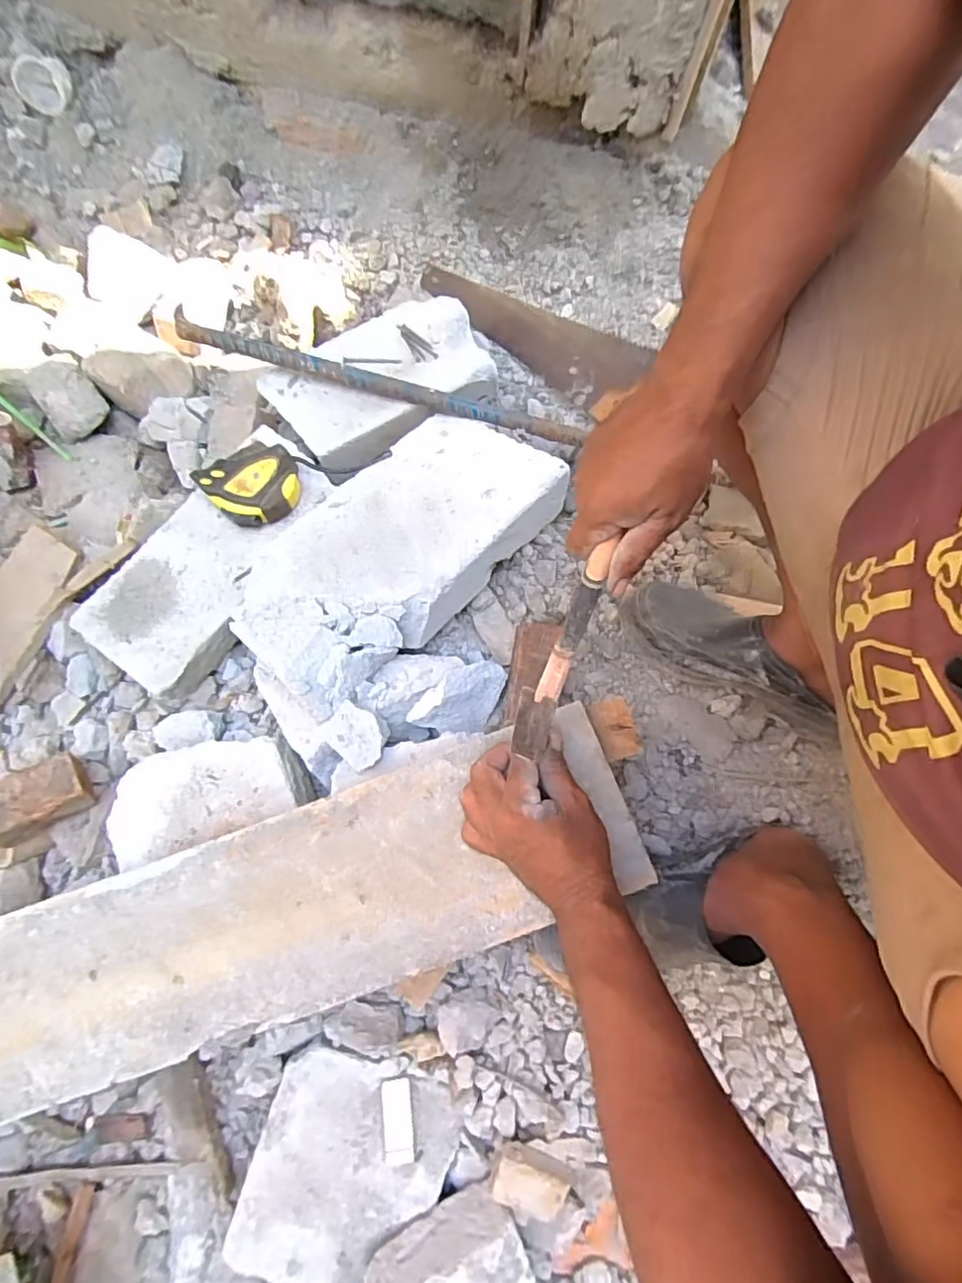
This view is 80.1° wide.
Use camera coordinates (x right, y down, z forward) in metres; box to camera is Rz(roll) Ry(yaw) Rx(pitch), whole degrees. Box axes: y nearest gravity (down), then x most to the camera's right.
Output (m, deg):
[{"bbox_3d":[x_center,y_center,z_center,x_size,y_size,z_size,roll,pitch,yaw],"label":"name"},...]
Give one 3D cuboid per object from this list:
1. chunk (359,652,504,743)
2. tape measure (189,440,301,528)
[{"bbox_3d":[-0.053,0.056,0.629,0.158,0.060,0.097,-2,76,-2],"label":"chunk"},{"bbox_3d":[-0.274,-0.184,0.685,0.115,0.043,0.087,-22,78,-7],"label":"tape measure"}]

